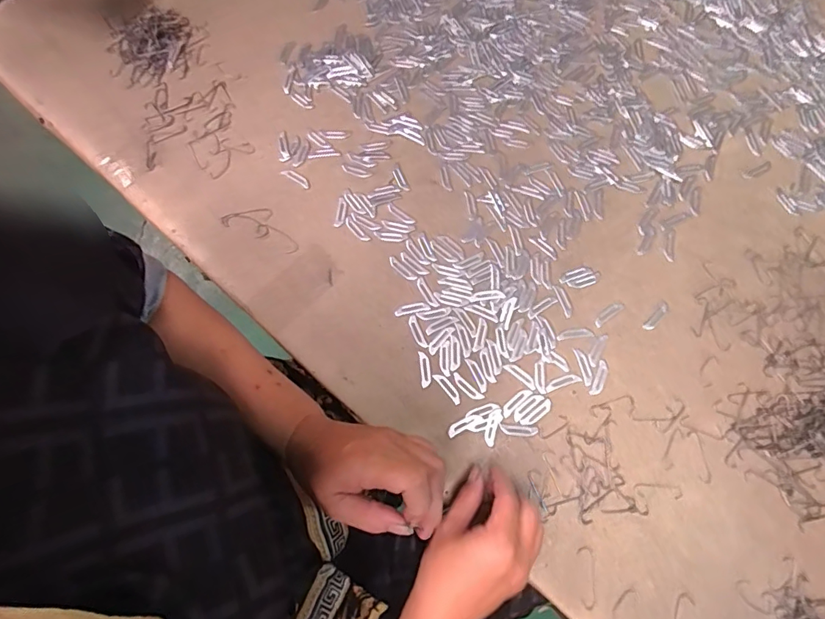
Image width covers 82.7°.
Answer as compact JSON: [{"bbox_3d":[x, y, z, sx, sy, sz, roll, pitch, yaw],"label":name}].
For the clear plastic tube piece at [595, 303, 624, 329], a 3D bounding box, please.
[{"bbox_3d":[0.197,0.004,0.470,0.037,0.004,0.010,-36,76,-10],"label":"clear plastic tube piece"}]

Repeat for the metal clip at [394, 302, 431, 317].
[{"bbox_3d":[0.000,-0.001,0.471,0.036,0.004,0.010,-10,73,-3],"label":"metal clip"}]

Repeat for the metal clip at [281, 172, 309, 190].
[{"bbox_3d":[-0.128,-0.145,0.515,0.036,0.004,0.009,33,76,10],"label":"metal clip"}]

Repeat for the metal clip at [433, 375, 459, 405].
[{"bbox_3d":[0.034,0.075,0.447,0.010,0.004,0.034,-39,76,-10],"label":"metal clip"}]

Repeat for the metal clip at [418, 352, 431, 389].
[{"bbox_3d":[0.012,0.058,0.454,0.010,0.004,0.034,-5,73,-1],"label":"metal clip"}]

